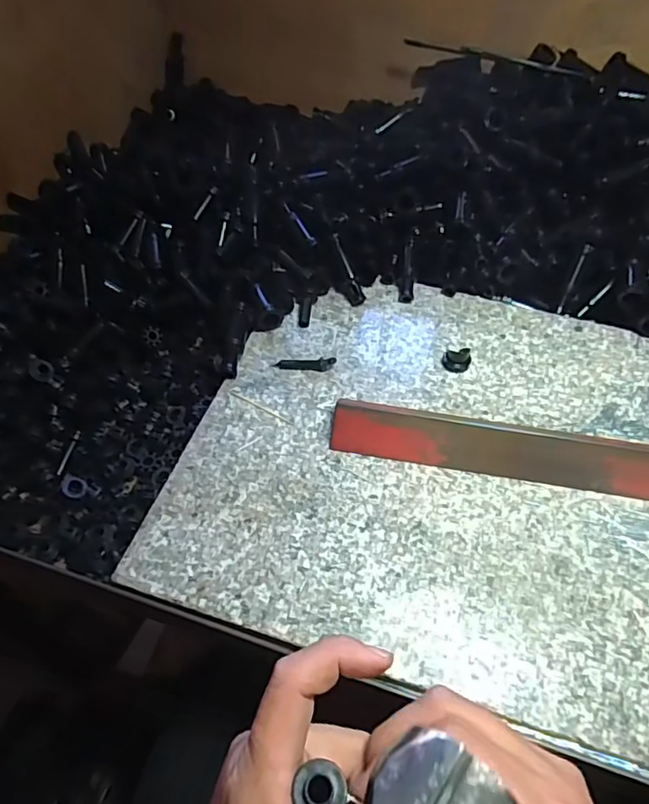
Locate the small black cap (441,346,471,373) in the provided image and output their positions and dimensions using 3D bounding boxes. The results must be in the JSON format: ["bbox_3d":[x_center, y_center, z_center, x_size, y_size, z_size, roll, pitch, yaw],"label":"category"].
[{"bbox_3d":[0.111,-0.036,0.475,0.023,0.012,0.017,11,52,8],"label":"small black cap"}]

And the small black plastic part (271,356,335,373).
[{"bbox_3d":[-0.016,-0.033,0.473,0.049,0.010,0.012,3,51,1],"label":"small black plastic part"}]

